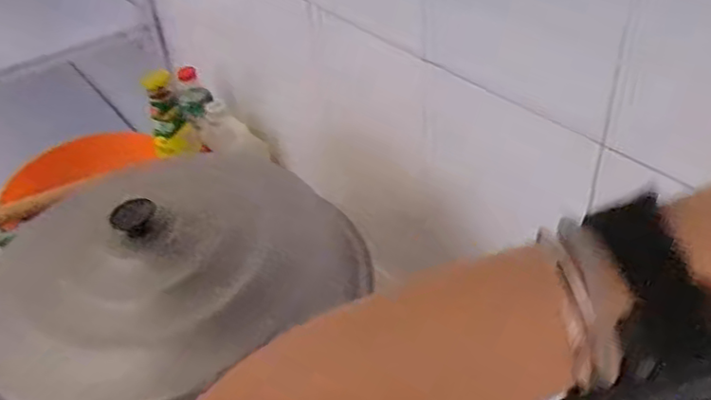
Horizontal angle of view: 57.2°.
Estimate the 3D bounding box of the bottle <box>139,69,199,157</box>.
[{"bbox_3d":[-0.256,-0.116,0.886,0.056,0.122,0.036,-10,39,-5],"label":"bottle"}]

